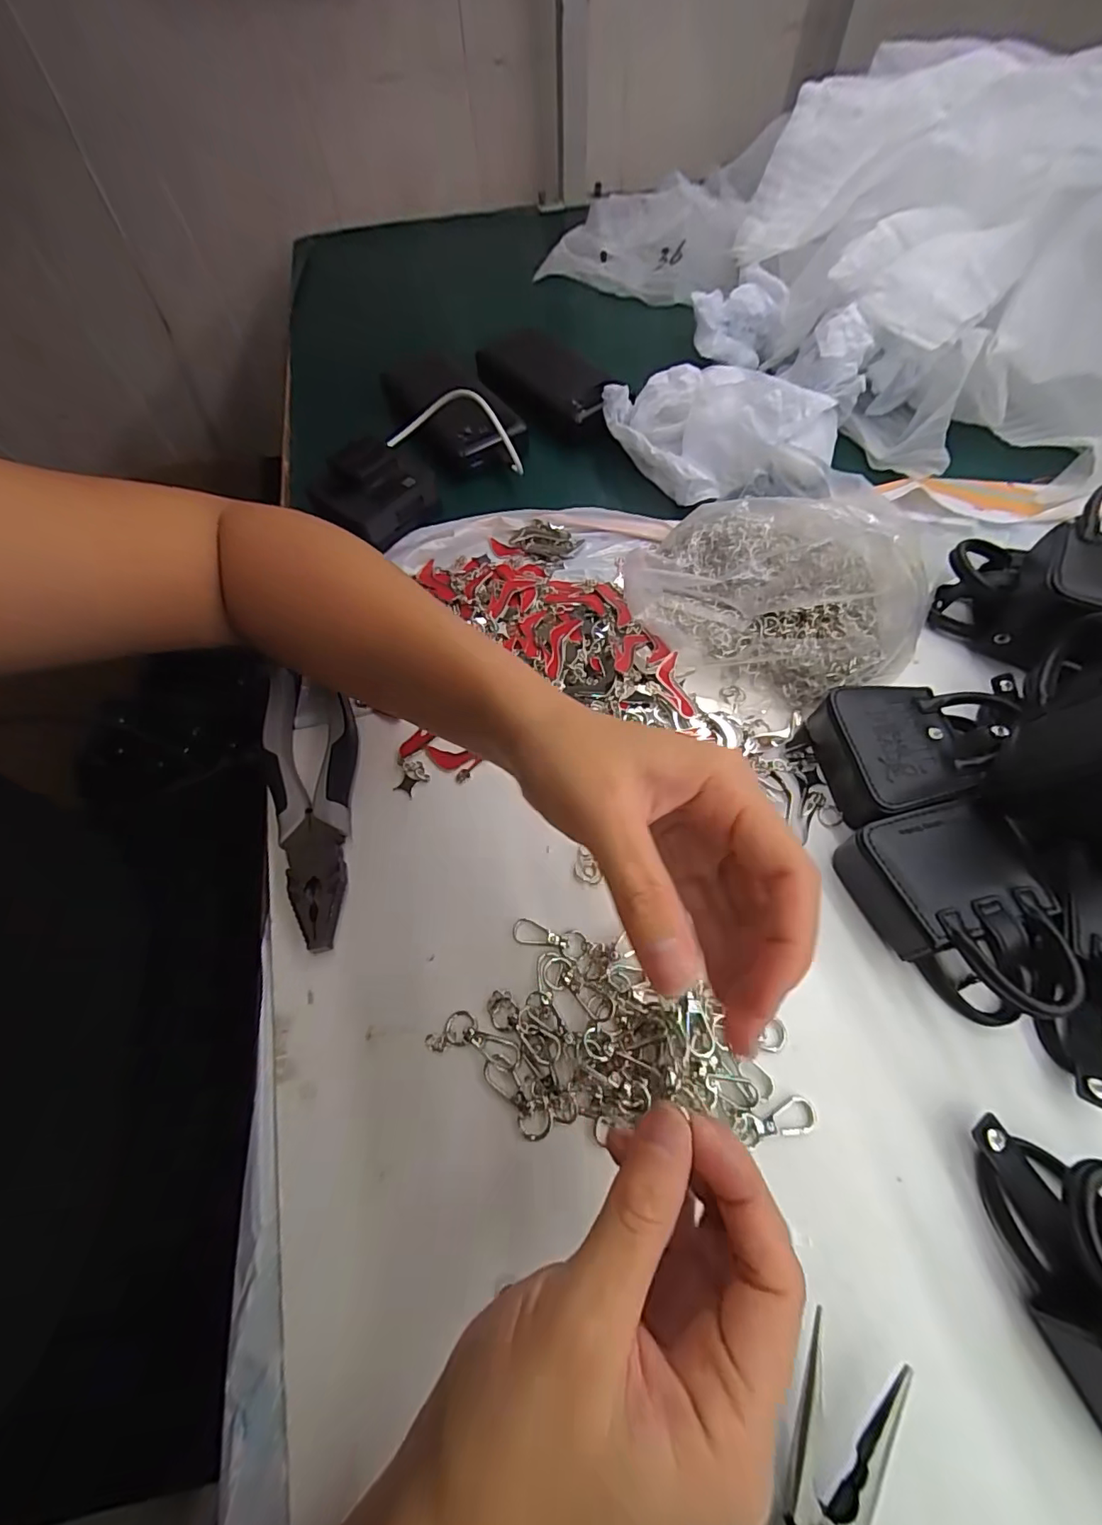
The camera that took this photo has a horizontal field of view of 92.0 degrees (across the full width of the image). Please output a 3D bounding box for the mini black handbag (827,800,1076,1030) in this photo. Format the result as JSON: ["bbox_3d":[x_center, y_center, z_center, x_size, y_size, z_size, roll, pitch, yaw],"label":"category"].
[{"bbox_3d":[0.198,0.071,0.258,0.068,0.046,0.096,-17,63,-5],"label":"mini black handbag"}]

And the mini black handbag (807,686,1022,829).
[{"bbox_3d":[0.210,-0.011,0.302,0.105,0.034,0.075,-13,63,-4],"label":"mini black handbag"}]

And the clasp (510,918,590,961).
[{"bbox_3d":[0.000,0.091,0.278,0.041,0.004,0.014,14,65,10],"label":"clasp"}]

